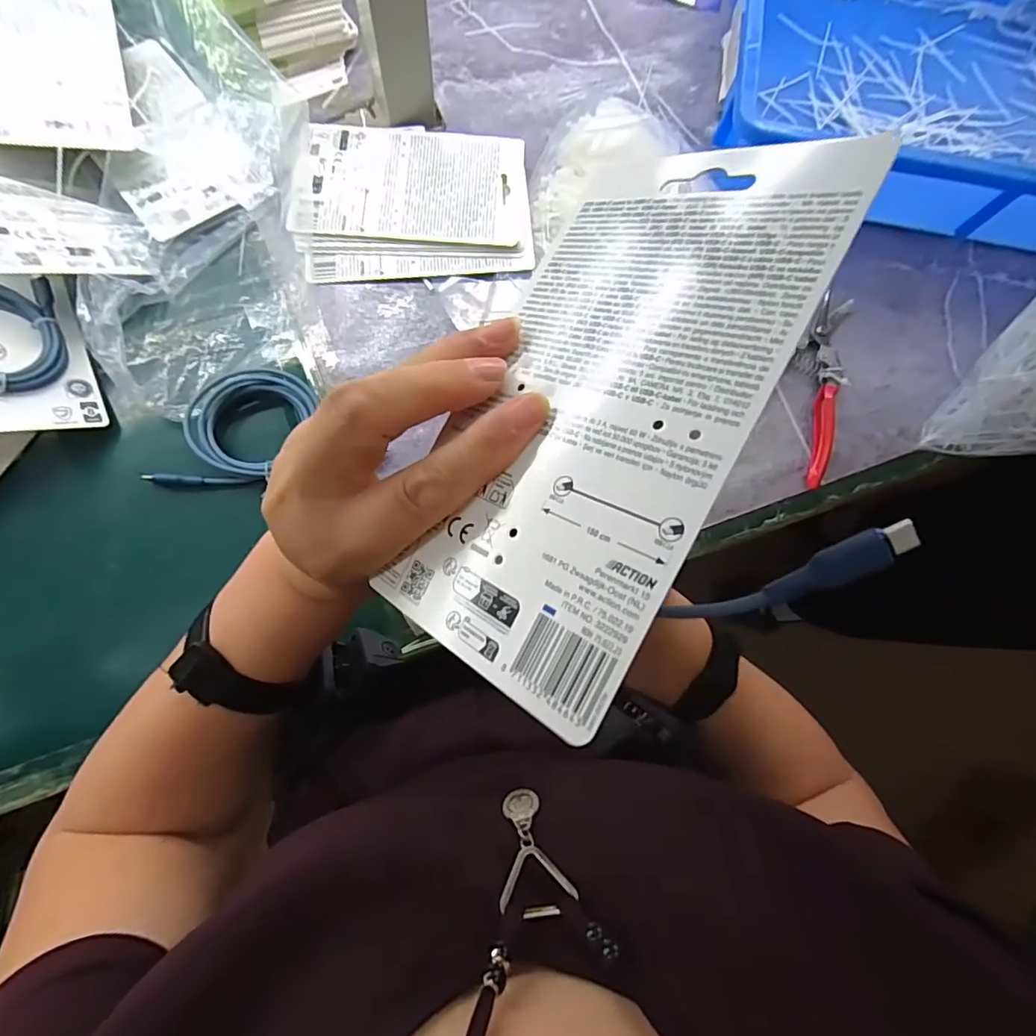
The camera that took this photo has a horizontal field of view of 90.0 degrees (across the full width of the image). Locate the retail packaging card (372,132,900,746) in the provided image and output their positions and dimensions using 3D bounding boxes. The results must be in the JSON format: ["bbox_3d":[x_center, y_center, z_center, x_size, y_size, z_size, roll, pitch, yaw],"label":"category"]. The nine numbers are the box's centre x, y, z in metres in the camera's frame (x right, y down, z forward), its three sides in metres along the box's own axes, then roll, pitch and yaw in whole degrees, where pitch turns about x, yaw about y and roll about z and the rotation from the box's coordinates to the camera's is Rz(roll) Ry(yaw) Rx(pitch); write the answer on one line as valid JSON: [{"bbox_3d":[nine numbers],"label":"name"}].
[{"bbox_3d":[0.025,-0.037,0.157,0.091,0.004,0.175,24,84,37],"label":"retail packaging card"}]

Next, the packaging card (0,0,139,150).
[{"bbox_3d":[-0.345,-0.337,0.375,0.099,0.009,0.178,-11,77,-28],"label":"packaging card"}]

